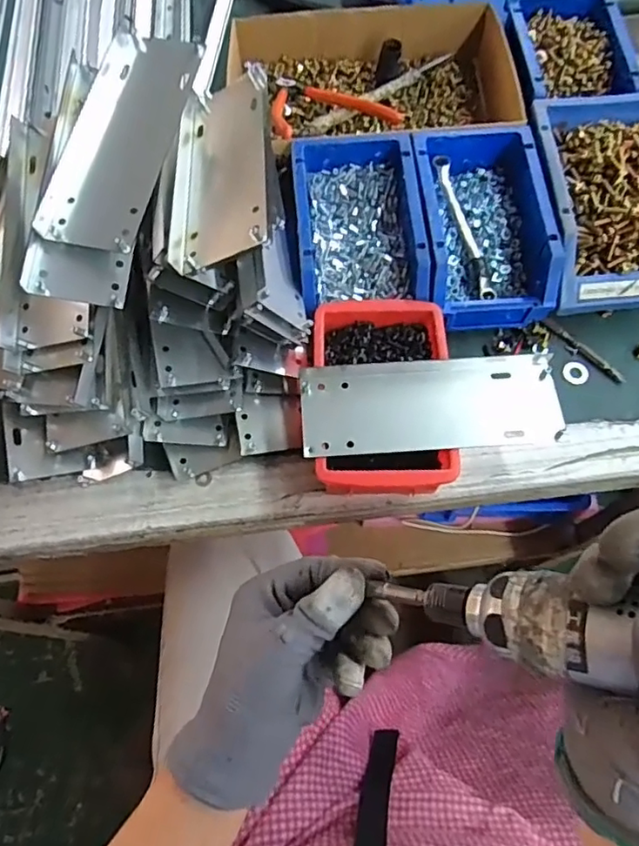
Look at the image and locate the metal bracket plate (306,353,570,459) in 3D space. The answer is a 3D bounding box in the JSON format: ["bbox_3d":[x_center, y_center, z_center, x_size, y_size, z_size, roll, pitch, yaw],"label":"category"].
[{"bbox_3d":[0.078,-0.014,0.401,0.178,0.010,0.068,-3,67,0],"label":"metal bracket plate"}]

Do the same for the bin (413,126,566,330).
[{"bbox_3d":[0.134,-0.173,0.482,0.099,0.060,0.175,-5,69,0],"label":"bin"}]

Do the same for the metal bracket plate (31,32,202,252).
[{"bbox_3d":[-0.139,-0.205,0.417,0.067,0.039,0.187,12,70,6],"label":"metal bracket plate"}]

